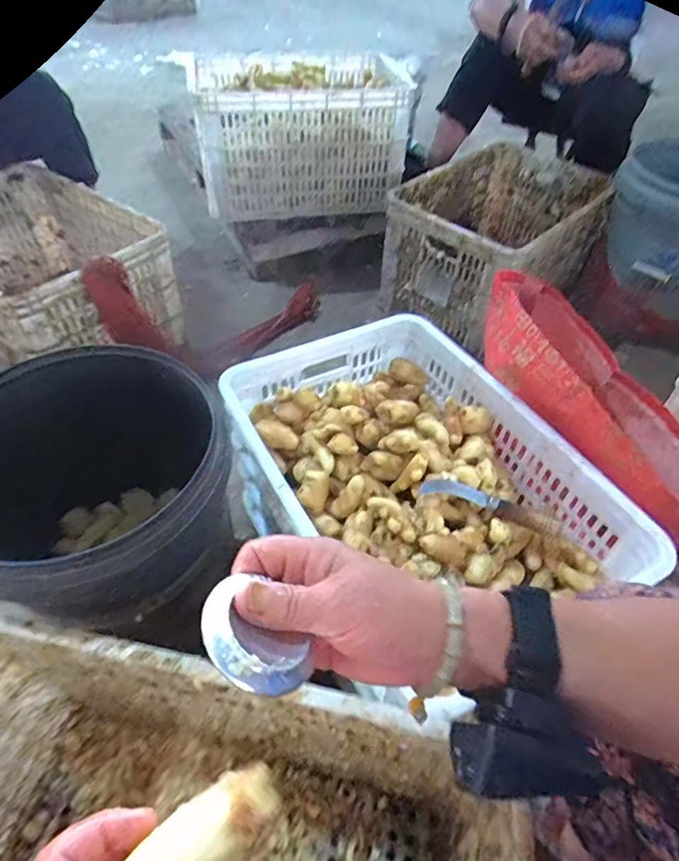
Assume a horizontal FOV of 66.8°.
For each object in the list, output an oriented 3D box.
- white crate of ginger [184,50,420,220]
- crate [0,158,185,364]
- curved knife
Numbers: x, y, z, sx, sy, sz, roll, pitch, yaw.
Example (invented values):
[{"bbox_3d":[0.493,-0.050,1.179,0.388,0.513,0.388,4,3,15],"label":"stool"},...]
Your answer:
[{"bbox_3d":[-0.100,-0.748,1.304,0.495,0.266,0.339,-1,47,-3],"label":"white crate of ginger"},{"bbox_3d":[-0.640,-0.338,1.091,0.539,0.242,0.345,31,53,24],"label":"crate"},{"bbox_3d":[0.196,0.096,0.659,0.182,0.039,0.023,14,48,11],"label":"curved knife"}]

